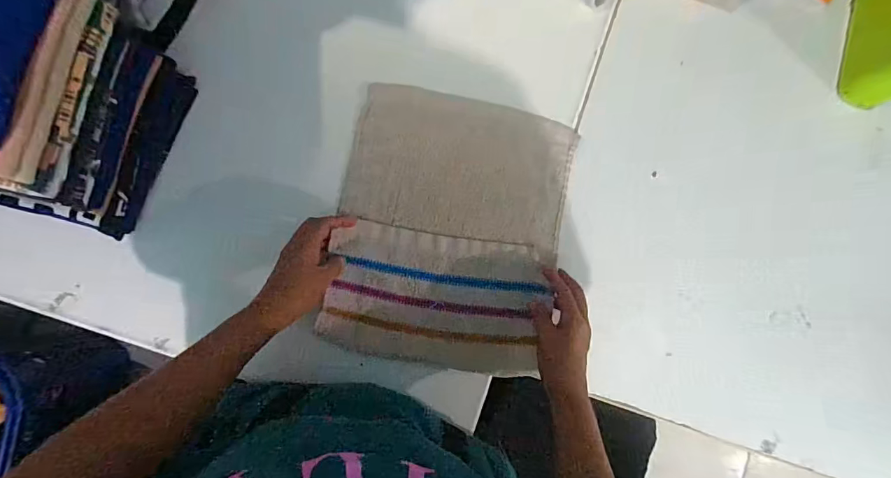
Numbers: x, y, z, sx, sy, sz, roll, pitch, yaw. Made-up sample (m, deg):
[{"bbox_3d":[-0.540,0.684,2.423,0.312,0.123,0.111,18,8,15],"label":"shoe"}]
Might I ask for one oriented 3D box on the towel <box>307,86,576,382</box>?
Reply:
[{"bbox_3d":[0.006,-0.012,0.515,0.259,0.027,0.321,12,85,-4],"label":"towel"}]

